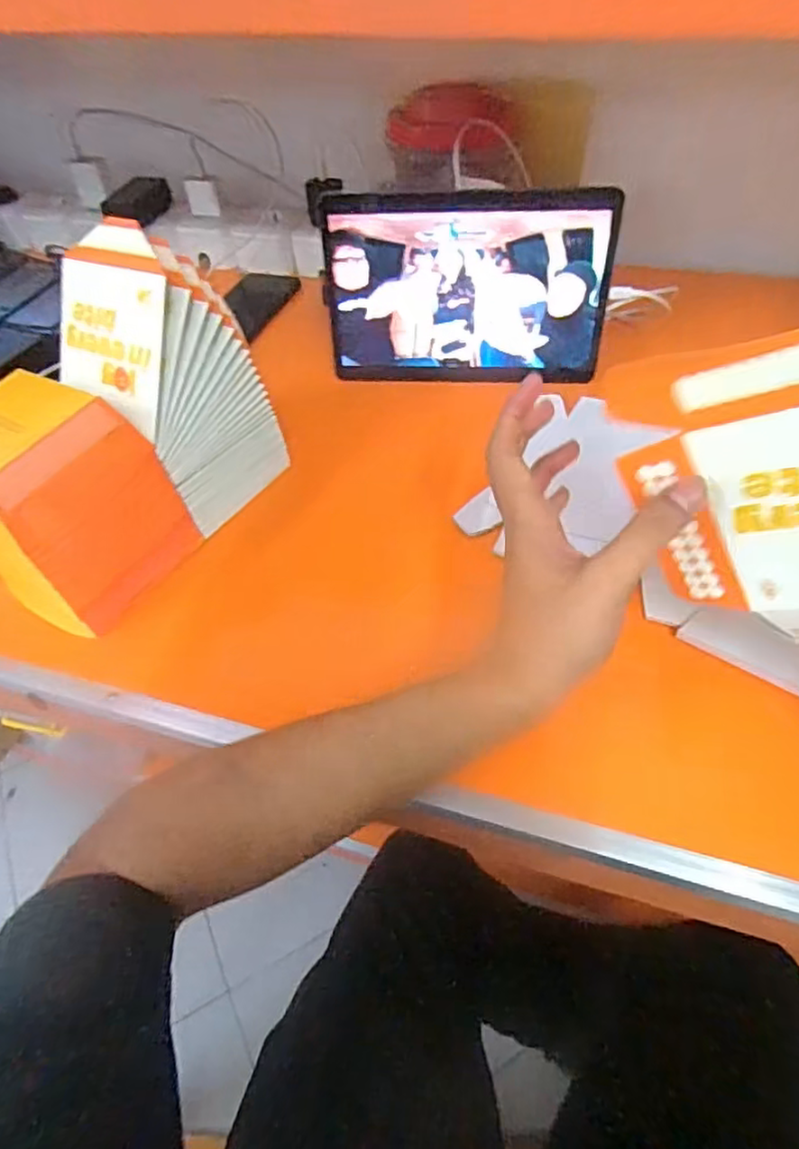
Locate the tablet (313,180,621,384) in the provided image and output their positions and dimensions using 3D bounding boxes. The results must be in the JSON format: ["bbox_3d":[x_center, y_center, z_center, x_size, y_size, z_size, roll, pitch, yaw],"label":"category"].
[{"bbox_3d":[0.060,-0.254,0.580,0.248,0.161,0.009,2,42,6],"label":"tablet"}]

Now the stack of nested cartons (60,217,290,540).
[{"bbox_3d":[-0.175,-0.145,0.474,0.108,0.187,0.104,27,57,24],"label":"stack of nested cartons"}]

